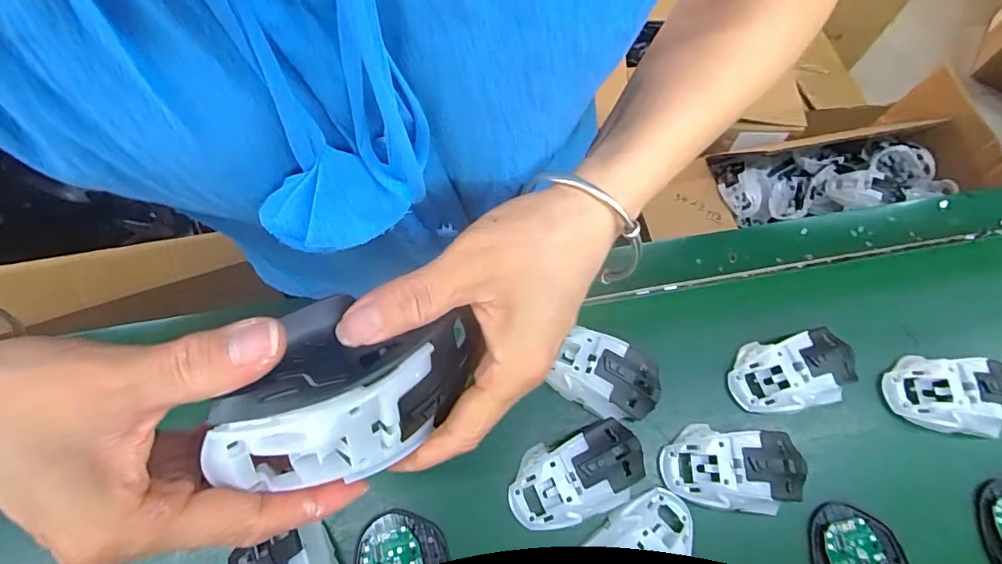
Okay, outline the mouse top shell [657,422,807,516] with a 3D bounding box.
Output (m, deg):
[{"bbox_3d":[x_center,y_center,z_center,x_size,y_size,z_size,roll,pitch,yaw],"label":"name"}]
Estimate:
[{"bbox_3d":[0.195,0.154,0.396,0.113,0.033,0.064,7,68,3],"label":"mouse top shell"}]

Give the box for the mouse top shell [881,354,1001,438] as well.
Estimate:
[{"bbox_3d":[0.404,0.100,0.423,0.105,0.041,0.062,5,68,2],"label":"mouse top shell"}]

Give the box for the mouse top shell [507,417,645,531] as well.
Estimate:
[{"bbox_3d":[0.063,0.159,0.393,0.115,0.031,0.064,-17,68,-7],"label":"mouse top shell"}]

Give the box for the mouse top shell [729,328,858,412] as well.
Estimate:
[{"bbox_3d":[0.265,0.080,0.431,0.109,0.037,0.064,-9,68,-4],"label":"mouse top shell"}]

